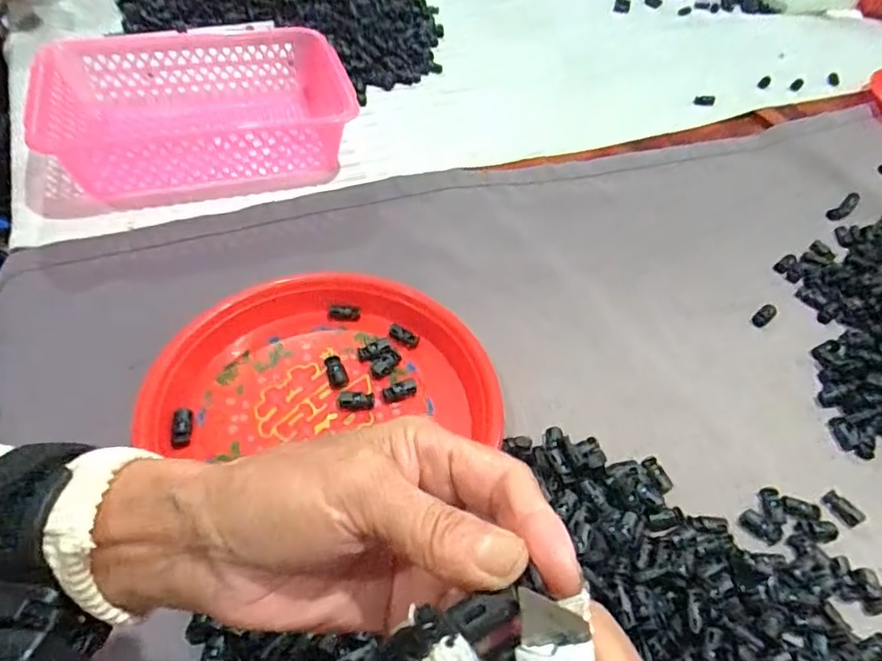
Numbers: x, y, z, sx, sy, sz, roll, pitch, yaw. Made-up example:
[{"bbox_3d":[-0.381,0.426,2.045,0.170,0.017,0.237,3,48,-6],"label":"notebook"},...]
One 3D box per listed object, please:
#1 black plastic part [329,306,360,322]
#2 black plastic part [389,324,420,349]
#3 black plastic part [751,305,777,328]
[{"bbox_3d":[-0.084,-0.014,0.504,0.027,0.011,0.010,2,50,-4],"label":"black plastic part"},{"bbox_3d":[-0.032,0.005,0.492,0.027,0.009,0.010,33,52,-1],"label":"black plastic part"},{"bbox_3d":[0.315,-0.014,0.562,0.033,0.006,0.014,-30,59,-27],"label":"black plastic part"}]

